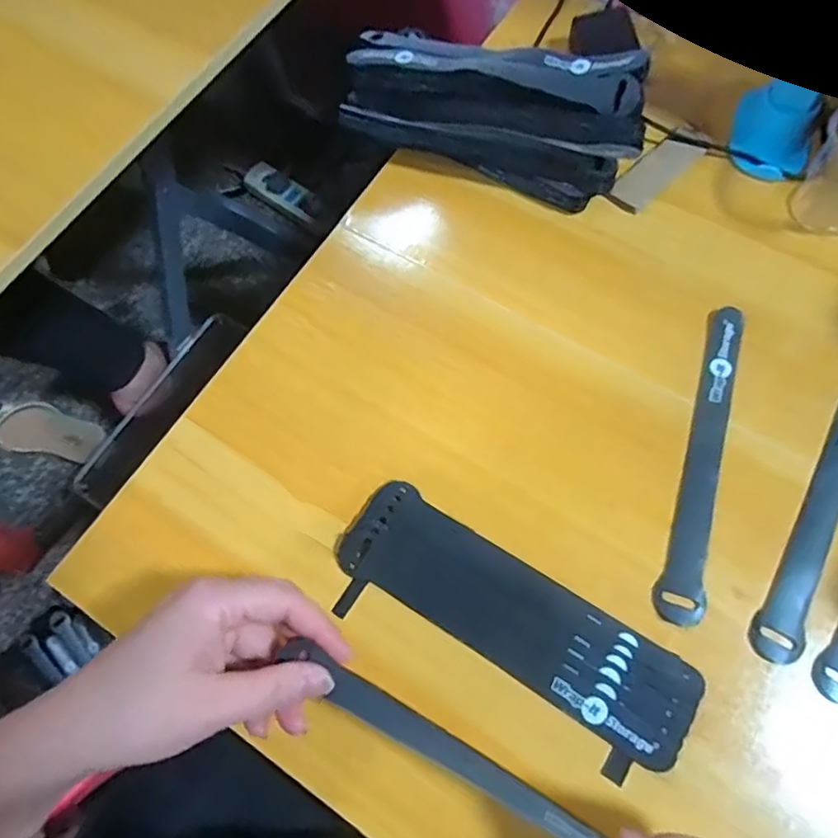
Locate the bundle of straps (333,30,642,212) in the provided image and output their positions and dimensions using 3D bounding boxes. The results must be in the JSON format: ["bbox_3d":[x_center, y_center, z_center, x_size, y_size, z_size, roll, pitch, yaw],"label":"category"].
[{"bbox_3d":[0.051,-0.223,0.437,0.216,0.071,0.078,20,72,11],"label":"bundle of straps"}]

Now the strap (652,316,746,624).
[{"bbox_3d":[0.171,0.019,0.356,0.024,0.004,0.201,16,68,15],"label":"strap"}]

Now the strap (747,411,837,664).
[{"bbox_3d":[0.236,0.043,0.344,0.024,0.004,0.203,29,74,14],"label":"strap"}]

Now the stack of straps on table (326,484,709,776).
[{"bbox_3d":[0.051,0.108,0.331,0.201,0.006,0.057,31,74,14],"label":"stack of straps on table"}]

